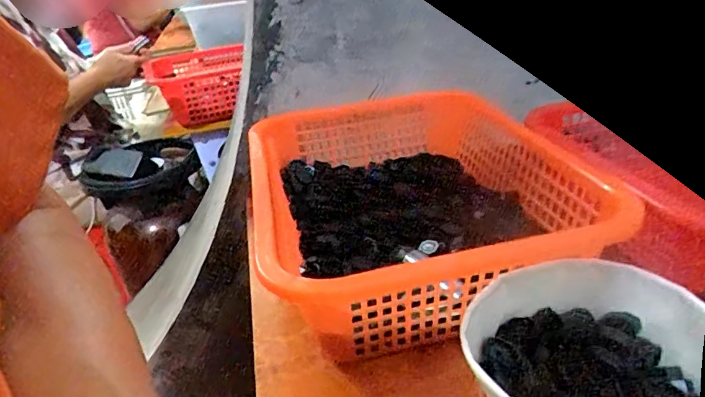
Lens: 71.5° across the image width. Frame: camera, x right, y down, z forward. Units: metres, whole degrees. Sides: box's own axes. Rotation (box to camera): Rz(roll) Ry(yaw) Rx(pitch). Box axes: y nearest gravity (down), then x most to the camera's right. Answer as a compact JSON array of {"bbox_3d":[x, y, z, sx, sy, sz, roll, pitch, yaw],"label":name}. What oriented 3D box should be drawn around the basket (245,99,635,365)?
[{"bbox_3d":[0.051,-0.004,0.444,0.241,0.092,0.325,-12,28,-7],"label":"basket"}]

